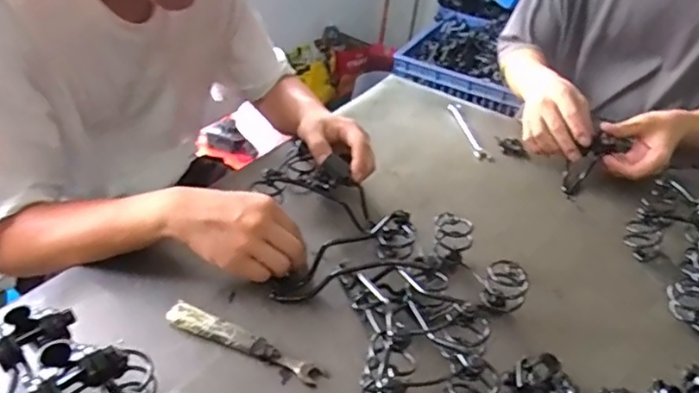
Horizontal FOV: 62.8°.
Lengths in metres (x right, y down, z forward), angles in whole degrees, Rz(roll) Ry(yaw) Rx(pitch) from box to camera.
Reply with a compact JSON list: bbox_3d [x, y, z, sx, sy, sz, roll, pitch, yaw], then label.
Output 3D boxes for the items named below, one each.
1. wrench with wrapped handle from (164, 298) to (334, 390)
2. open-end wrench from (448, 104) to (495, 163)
[{"bbox_3d":[-0.101,0.140,0.549,0.165,0.018,0.020,18,38,16],"label":"wrench with wrapped handle"},{"bbox_3d":[0.197,-0.108,0.950,0.028,0.010,0.172,-3,37,-12],"label":"open-end wrench"}]

